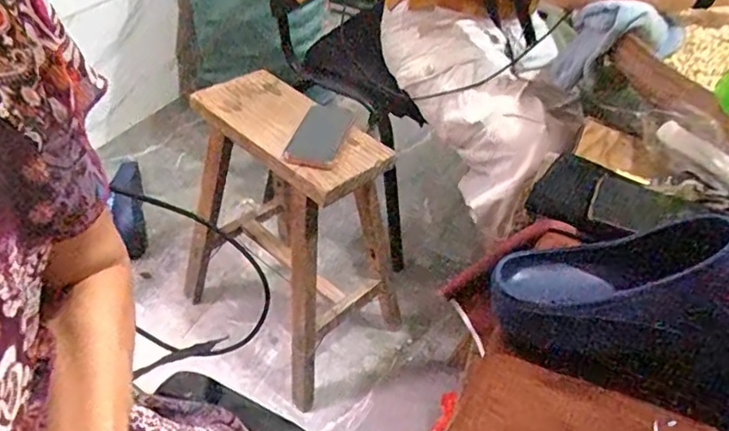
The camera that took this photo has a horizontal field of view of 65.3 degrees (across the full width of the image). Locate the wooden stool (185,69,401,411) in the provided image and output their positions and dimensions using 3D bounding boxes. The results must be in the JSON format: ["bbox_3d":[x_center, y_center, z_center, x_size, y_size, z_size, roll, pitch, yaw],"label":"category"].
[{"bbox_3d":[-0.157,0.035,1.106,0.383,0.508,0.243,34,49,29],"label":"wooden stool"}]

